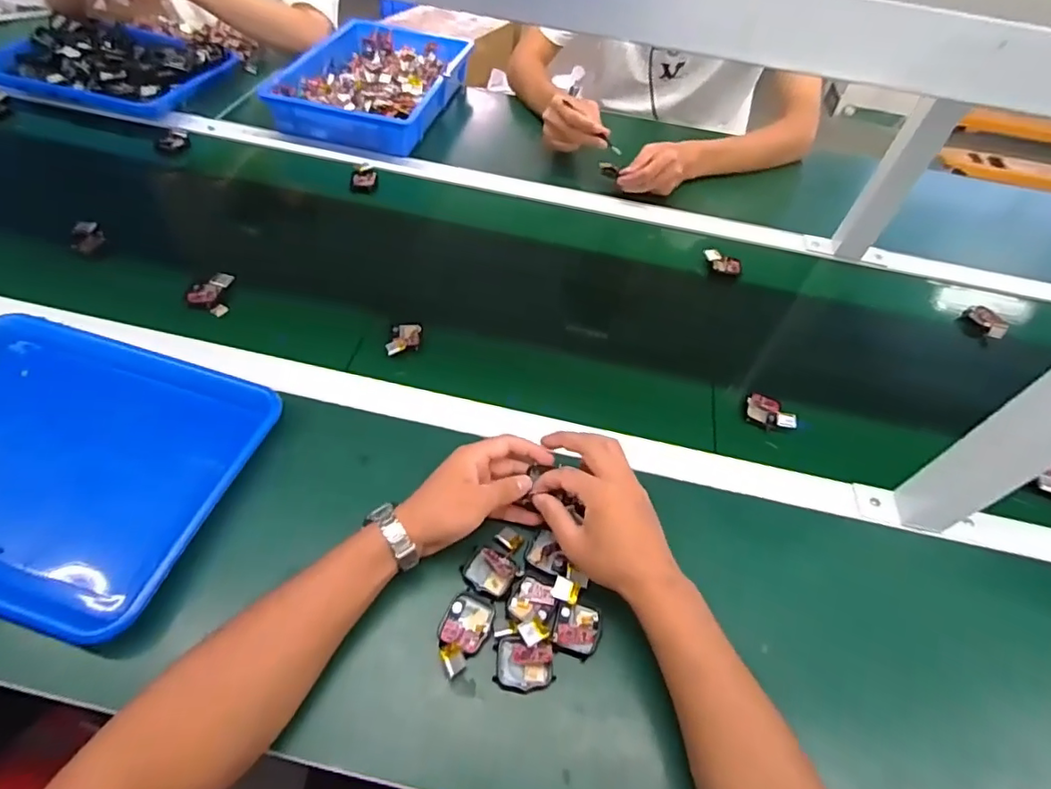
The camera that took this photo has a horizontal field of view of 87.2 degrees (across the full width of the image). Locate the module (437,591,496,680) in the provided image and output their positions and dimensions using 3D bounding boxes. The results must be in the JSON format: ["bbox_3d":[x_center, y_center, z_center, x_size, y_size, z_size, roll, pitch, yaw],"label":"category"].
[{"bbox_3d":[-0.050,0.192,0.446,0.040,0.014,0.063,19,54,8],"label":"module"}]

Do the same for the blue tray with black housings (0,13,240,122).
[{"bbox_3d":[-0.693,-0.558,0.933,0.339,0.050,0.237,14,53,5],"label":"blue tray with black housings"}]

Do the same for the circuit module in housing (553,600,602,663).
[{"bbox_3d":[0.043,0.195,0.460,0.038,0.006,0.042,18,53,8],"label":"circuit module in housing"}]

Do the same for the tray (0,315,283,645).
[{"bbox_3d":[-0.430,0.055,0.513,0.337,0.043,0.259,16,53,6],"label":"tray"}]

